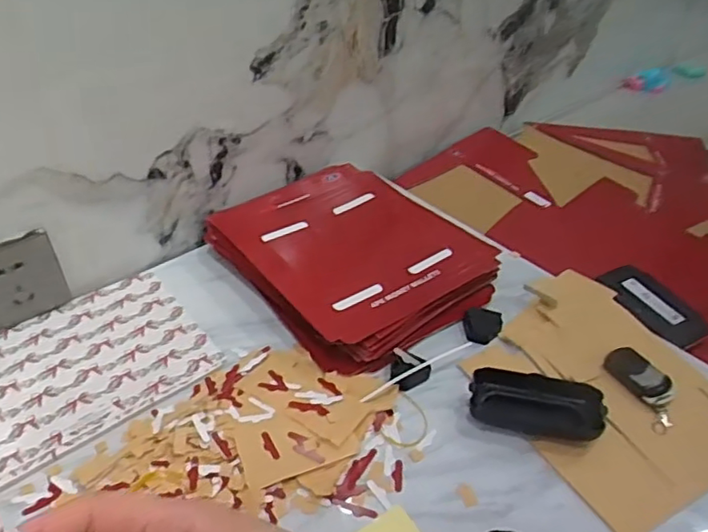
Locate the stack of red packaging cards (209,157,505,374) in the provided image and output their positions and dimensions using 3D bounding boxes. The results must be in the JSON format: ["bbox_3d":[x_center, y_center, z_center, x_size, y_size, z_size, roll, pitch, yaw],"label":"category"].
[{"bbox_3d":[-0.006,-0.016,0.691,0.227,0.042,0.282,-26,46,-30],"label":"stack of red packaging cards"}]

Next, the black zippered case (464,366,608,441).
[{"bbox_3d":[0.157,0.120,0.538,0.111,0.031,0.052,10,40,10],"label":"black zippered case"}]

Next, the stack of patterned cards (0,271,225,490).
[{"bbox_3d":[-0.275,0.100,0.570,0.259,0.006,0.173,-28,47,-31],"label":"stack of patterned cards"}]

